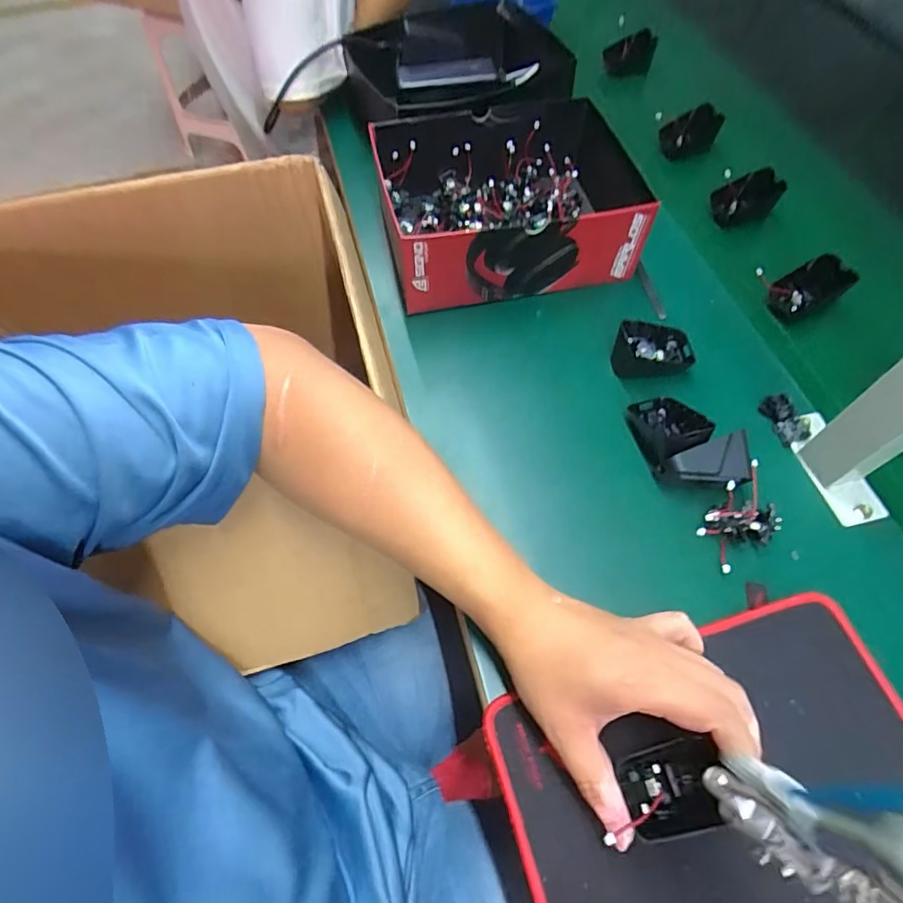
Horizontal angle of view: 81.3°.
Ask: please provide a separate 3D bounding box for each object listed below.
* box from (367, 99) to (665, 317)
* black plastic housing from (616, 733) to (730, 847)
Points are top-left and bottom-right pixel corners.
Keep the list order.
[{"bbox_3d":[0.067,-0.256,0.547,0.268,0.094,0.186,-10,61,-4],"label":"box"},{"bbox_3d":[0.131,0.197,0.307,0.058,0.022,0.044,-12,62,-5],"label":"black plastic housing"}]

